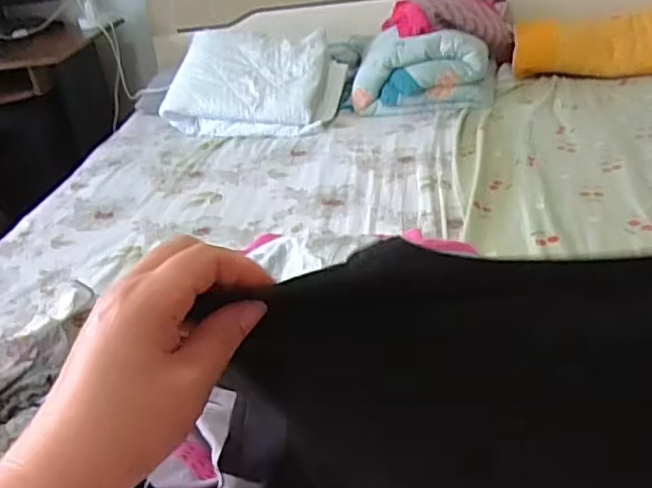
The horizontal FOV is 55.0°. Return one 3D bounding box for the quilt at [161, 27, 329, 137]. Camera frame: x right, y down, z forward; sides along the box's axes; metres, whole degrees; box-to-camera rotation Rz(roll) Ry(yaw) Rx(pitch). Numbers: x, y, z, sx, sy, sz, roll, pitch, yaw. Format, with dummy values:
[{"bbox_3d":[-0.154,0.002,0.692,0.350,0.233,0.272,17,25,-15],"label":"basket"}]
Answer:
[{"bbox_3d":[-0.220,-0.485,1.842,0.467,0.091,0.376,6,70,10],"label":"quilt"}]

